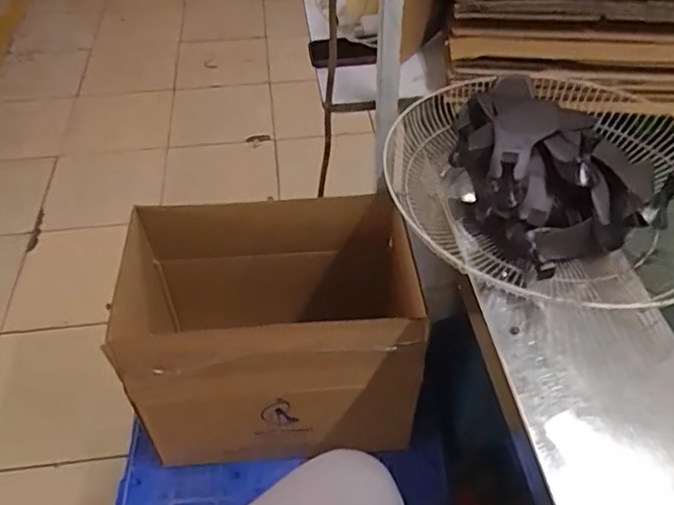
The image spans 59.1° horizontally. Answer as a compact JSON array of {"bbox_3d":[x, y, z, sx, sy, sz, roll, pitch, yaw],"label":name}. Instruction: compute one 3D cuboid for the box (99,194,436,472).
[{"bbox_3d":[-0.114,0.128,1.014,0.495,0.310,0.329,-6,47,-5],"label":"box"}]

